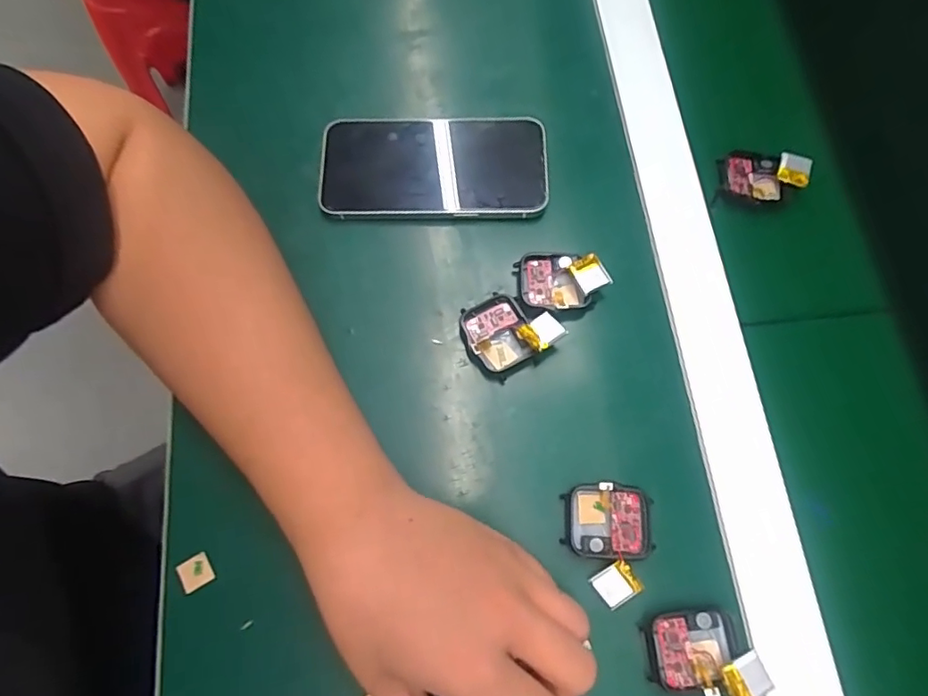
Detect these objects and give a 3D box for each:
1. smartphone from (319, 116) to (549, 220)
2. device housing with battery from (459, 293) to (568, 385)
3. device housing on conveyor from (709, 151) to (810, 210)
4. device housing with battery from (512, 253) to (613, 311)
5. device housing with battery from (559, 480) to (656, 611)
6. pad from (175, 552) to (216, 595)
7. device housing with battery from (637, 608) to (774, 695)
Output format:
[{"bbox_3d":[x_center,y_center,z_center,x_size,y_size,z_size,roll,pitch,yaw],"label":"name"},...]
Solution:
[{"bbox_3d":[-0.020,-0.119,0.357,0.142,0.011,0.074,0,73,-1],"label":"smartphone"},{"bbox_3d":[0.024,-0.010,0.319,0.049,0.018,0.046,-34,76,-11],"label":"device housing with battery"},{"bbox_3d":[0.196,-0.113,0.357,0.055,0.012,0.036,3,73,0],"label":"device housing on conveyor"},{"bbox_3d":[0.058,-0.040,0.329,0.053,0.016,0.036,7,73,1],"label":"device housing with battery"},{"bbox_3d":[0.076,0.102,0.287,0.045,0.010,0.058,1,73,-1],"label":"device housing with battery"},{"bbox_3d":[-0.141,0.118,0.287,0.016,0.004,0.015,-28,75,-9],"label":"pad"},{"bbox_3d":[0.117,0.151,0.267,0.052,0.010,0.040,-3,73,-2],"label":"device housing with battery"}]

